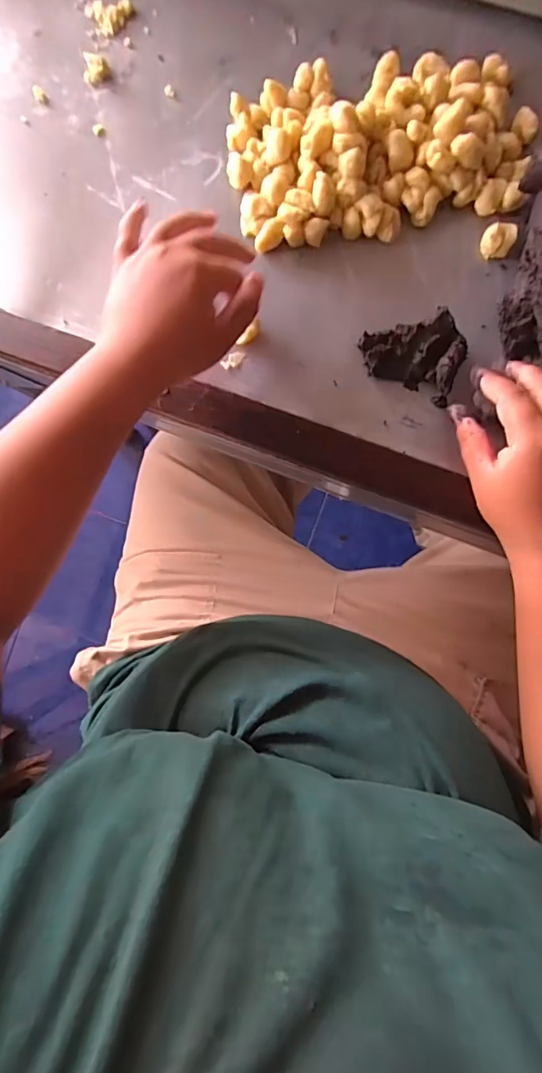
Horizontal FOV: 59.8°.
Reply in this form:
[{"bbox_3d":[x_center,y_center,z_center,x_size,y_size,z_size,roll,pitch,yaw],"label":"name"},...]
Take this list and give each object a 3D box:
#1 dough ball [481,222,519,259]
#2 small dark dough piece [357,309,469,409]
[{"bbox_3d":[0.194,-0.252,0.402,0.026,0.012,0.026,0,91,4],"label":"dough ball"},{"bbox_3d":[0.122,-0.159,0.400,0.084,0.024,0.062,26,92,3],"label":"small dark dough piece"}]

